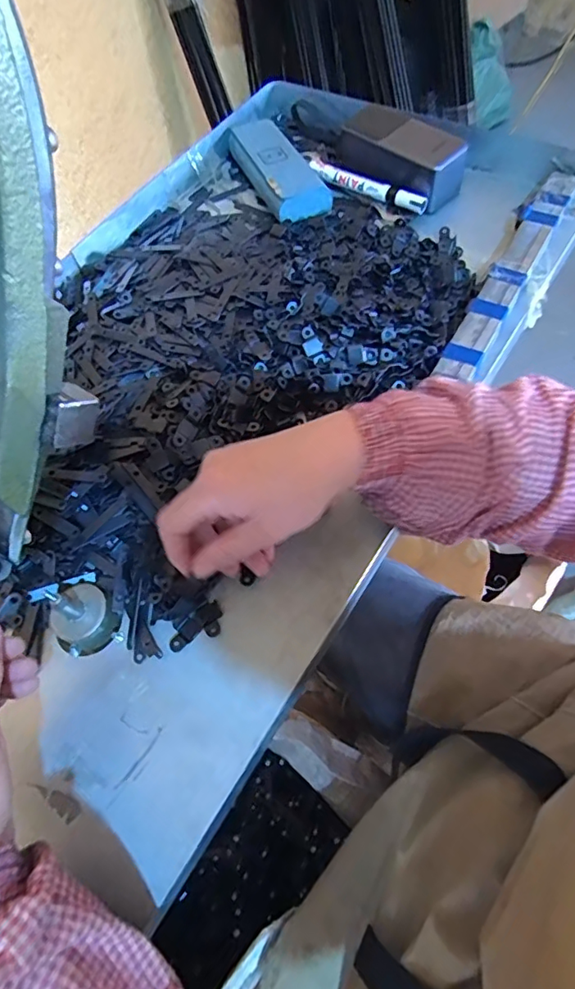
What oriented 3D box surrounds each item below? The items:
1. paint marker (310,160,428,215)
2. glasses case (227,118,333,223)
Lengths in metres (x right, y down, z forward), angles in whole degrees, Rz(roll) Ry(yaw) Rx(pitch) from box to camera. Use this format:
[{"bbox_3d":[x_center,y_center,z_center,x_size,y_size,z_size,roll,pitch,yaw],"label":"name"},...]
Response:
[{"bbox_3d":[0.082,-0.325,0.542,0.138,0.018,0.020,34,70,20],"label":"paint marker"},{"bbox_3d":[-0.011,-0.362,0.570,0.062,0.032,0.166,-24,63,-8],"label":"glasses case"}]

